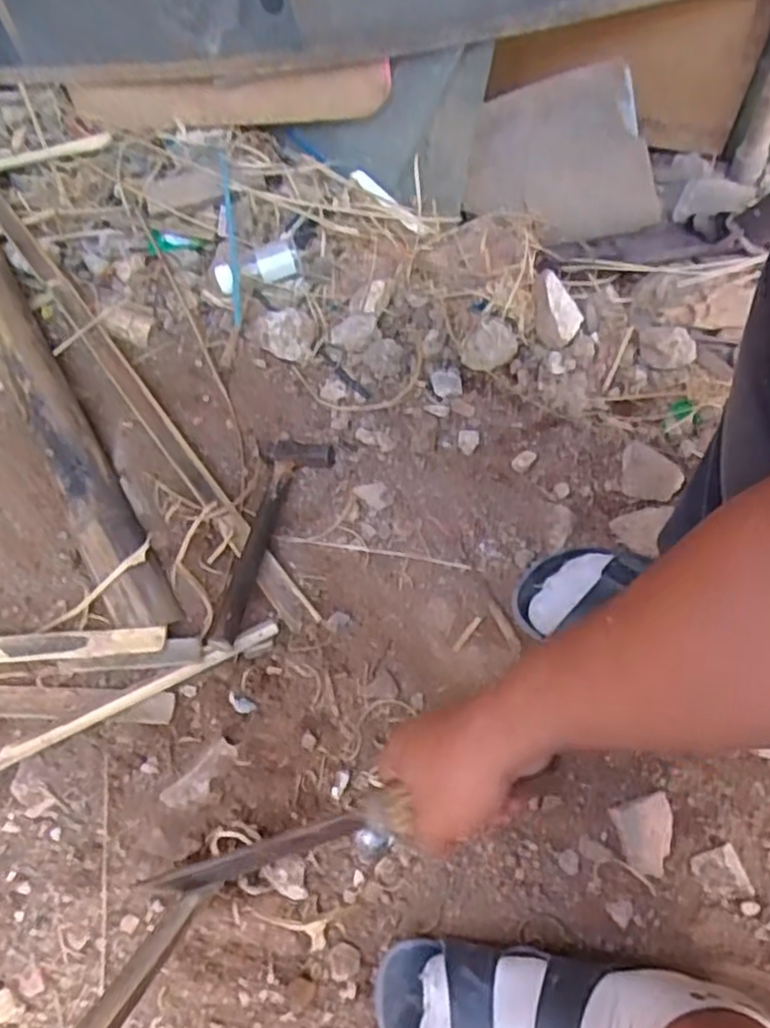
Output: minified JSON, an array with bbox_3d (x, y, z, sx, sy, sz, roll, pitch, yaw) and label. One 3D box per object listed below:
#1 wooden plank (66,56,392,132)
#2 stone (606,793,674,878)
[{"bbox_3d":[-0.199,-0.493,0.873,0.439,0.059,0.021,10,64,23],"label":"wooden plank"},{"bbox_3d":[0.208,0.251,0.572,0.047,0.011,0.053,-16,63,-4],"label":"stone"}]

